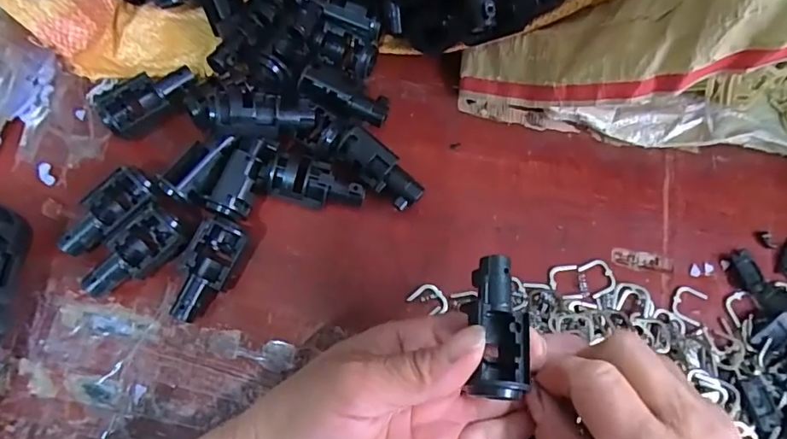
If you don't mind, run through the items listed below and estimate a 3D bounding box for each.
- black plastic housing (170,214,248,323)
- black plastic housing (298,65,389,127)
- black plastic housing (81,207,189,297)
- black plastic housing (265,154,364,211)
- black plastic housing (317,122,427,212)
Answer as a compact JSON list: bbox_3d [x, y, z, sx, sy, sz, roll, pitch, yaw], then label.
[{"bbox_3d":[-0.094,0.027,0.261,0.024,0.021,0.052,24,74,5],"label":"black plastic housing"},{"bbox_3d":[-0.029,-0.067,0.288,0.050,0.014,0.020,23,74,-9],"label":"black plastic housing"},{"bbox_3d":[-0.132,0.018,0.261,0.054,0.023,0.025,-38,78,-12],"label":"black plastic housing"},{"bbox_3d":[-0.041,-0.019,0.272,0.051,0.017,0.025,15,73,-15],"label":"black plastic housing"},{"bbox_3d":[-0.011,-0.028,0.279,0.060,0.026,0.020,36,76,8],"label":"black plastic housing"}]

